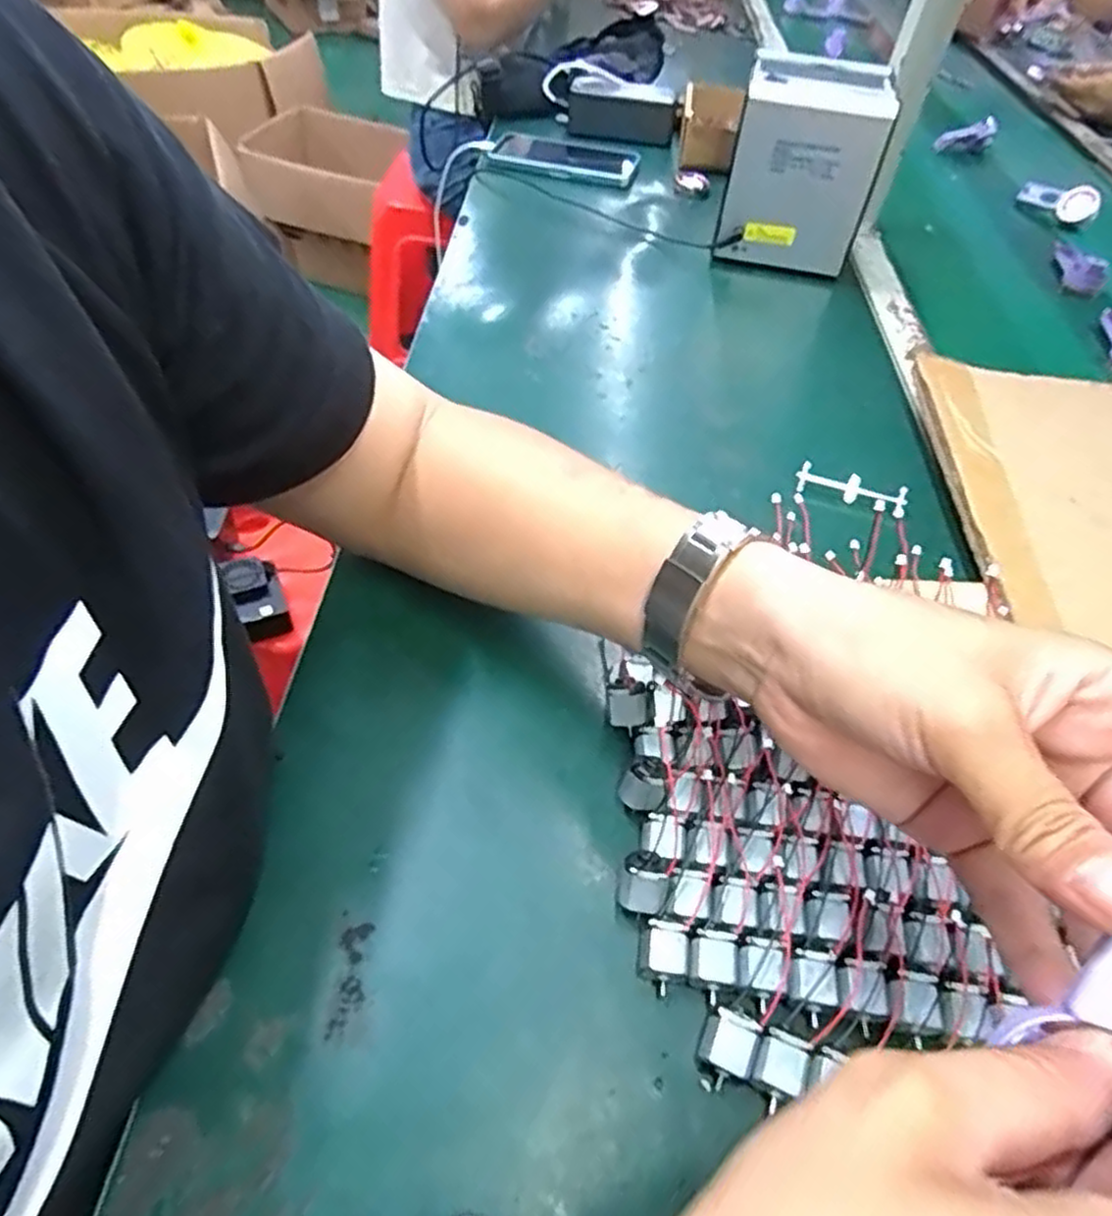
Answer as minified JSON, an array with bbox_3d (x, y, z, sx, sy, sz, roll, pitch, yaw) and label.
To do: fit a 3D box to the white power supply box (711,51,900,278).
[{"bbox_3d":[0.227,-0.413,0.689,0.124,0.135,0.118,14,50,5],"label":"white power supply box"}]

